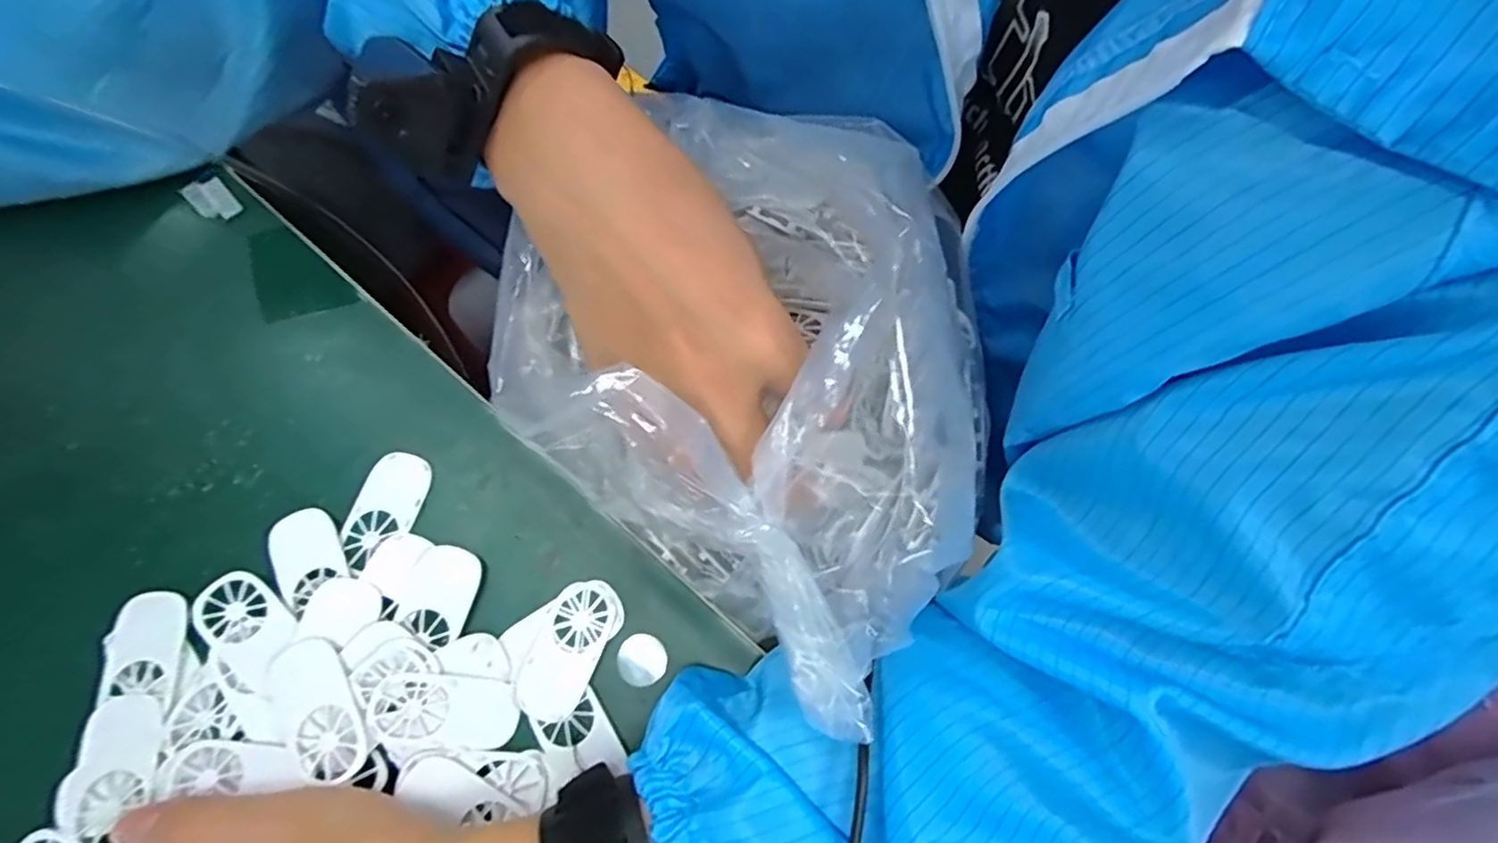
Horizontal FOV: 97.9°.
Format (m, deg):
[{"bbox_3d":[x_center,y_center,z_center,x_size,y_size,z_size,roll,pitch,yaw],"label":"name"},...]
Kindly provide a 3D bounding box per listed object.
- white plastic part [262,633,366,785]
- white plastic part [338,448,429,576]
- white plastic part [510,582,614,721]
[{"bbox_3d":[-0.177,0.117,0.266,0.031,0.004,0.058,-35,75,-12],"label":"white plastic part"},{"bbox_3d":[-0.171,0.041,0.303,0.029,0.004,0.056,19,74,2],"label":"white plastic part"},{"bbox_3d":[-0.081,0.101,0.289,0.029,0.004,0.057,22,74,3],"label":"white plastic part"}]

